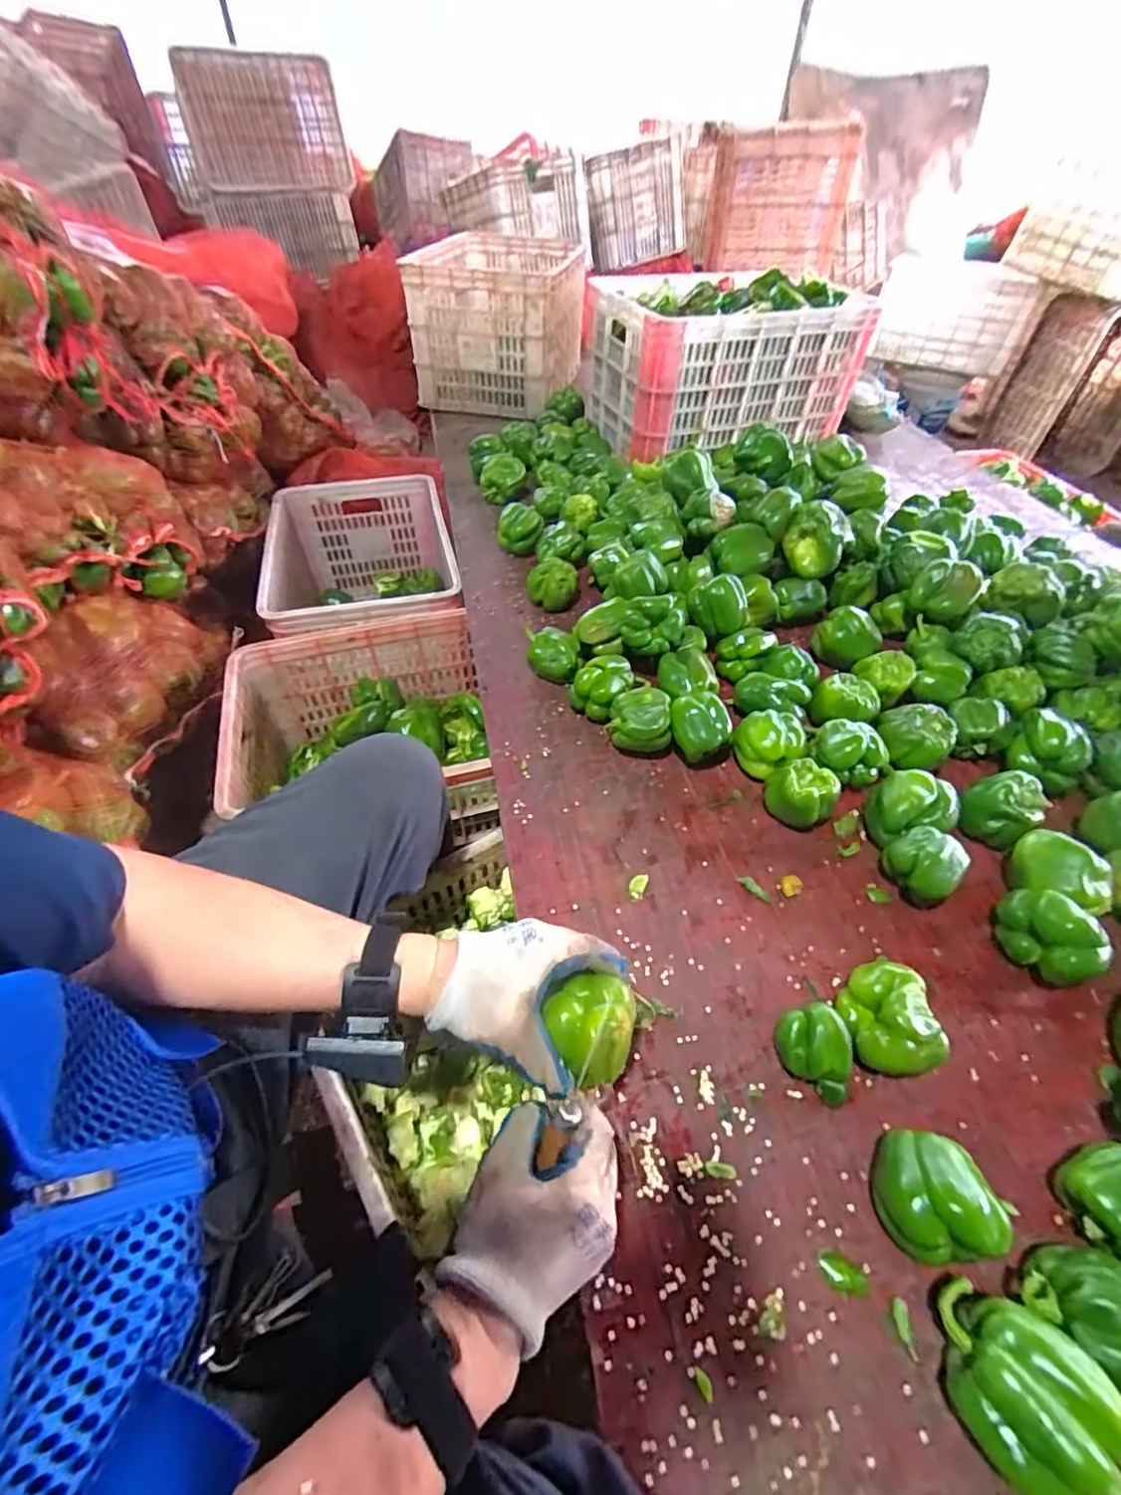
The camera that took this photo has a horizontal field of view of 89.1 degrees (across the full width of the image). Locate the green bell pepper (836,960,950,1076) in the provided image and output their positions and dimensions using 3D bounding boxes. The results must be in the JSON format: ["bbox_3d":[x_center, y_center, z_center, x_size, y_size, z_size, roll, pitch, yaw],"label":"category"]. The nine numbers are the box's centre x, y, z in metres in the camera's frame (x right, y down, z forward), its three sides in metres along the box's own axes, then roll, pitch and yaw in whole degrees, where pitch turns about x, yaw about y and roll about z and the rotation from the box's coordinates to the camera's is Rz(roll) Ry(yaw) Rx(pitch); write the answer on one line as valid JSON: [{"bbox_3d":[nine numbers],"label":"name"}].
[{"bbox_3d":[0.279,0.232,0.491,0.071,0.067,0.084,-2,49,-4],"label":"green bell pepper"}]

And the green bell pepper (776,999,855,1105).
[{"bbox_3d":[0.212,0.255,0.478,0.059,0.057,0.066,5,49,2],"label":"green bell pepper"}]

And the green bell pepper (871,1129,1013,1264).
[{"bbox_3d":[0.271,0.324,0.413,0.076,0.070,0.074,3,49,0],"label":"green bell pepper"}]

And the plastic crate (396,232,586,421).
[{"bbox_3d":[-0.140,-1.103,1.476,0.364,0.269,0.499,8,50,5],"label":"plastic crate"}]

